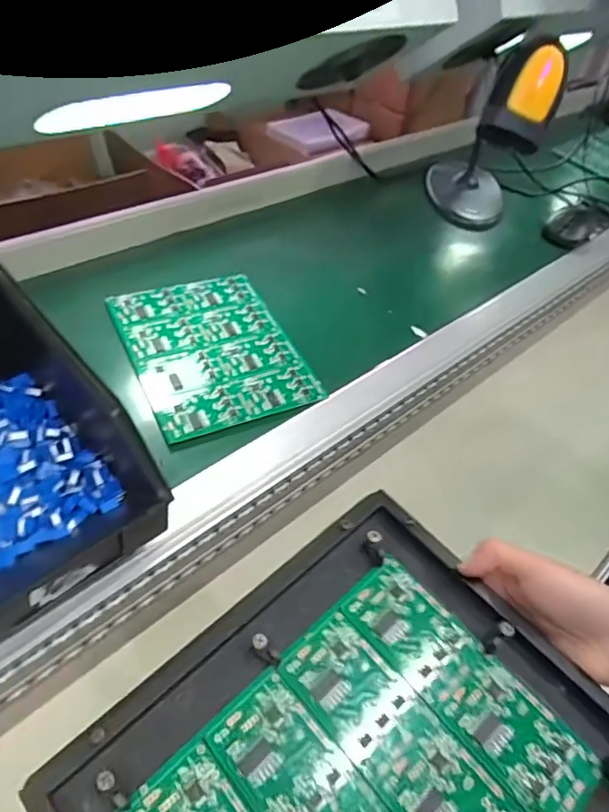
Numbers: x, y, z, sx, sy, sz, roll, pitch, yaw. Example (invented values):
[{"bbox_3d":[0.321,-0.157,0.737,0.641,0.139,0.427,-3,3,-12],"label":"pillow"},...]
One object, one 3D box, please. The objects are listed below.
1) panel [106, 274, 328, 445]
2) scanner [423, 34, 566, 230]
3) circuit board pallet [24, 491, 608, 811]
[{"bbox_3d":[-0.092,-0.059,0.535,0.153,0.004,0.197,-17,54,-25],"label":"panel"},{"bbox_3d":[0.246,-0.363,0.728,0.118,0.250,0.258,9,44,3],"label":"scanner"},{"bbox_3d":[0.036,0.193,0.275,0.251,0.040,0.228,-31,55,-32],"label":"circuit board pallet"}]

